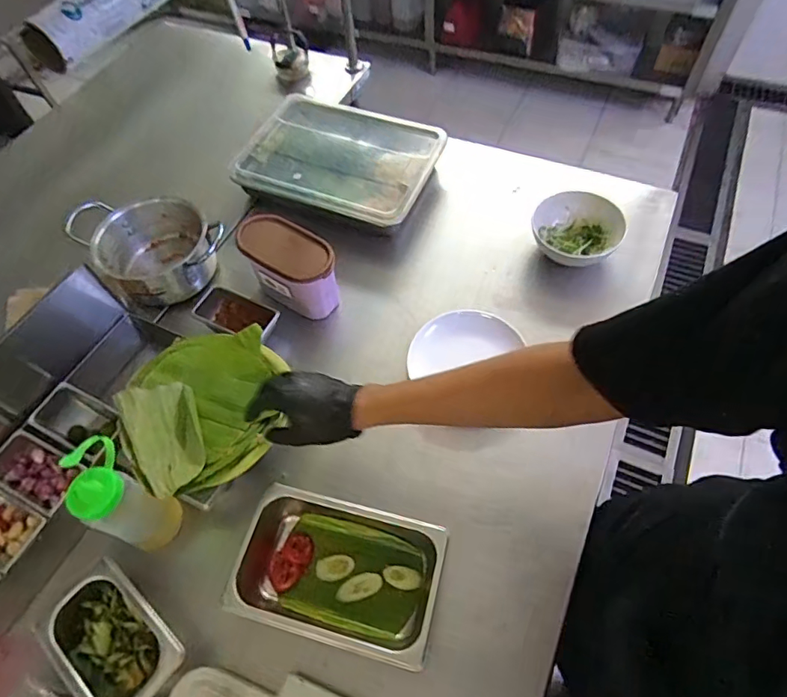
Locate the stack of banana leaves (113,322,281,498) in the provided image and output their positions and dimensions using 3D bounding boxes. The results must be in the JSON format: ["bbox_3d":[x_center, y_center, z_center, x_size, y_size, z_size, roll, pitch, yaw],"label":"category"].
[{"bbox_3d":[-0.270,0.078,0.713,0.213,0.035,0.226,-27,61,-13],"label":"stack of banana leaves"}]

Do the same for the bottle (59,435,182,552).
[{"bbox_3d":[-0.341,0.191,0.639,0.061,0.211,0.087,21,62,15],"label":"bottle"}]

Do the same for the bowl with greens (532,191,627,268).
[{"bbox_3d":[0.339,-0.215,0.927,0.159,0.077,0.141,17,61,13],"label":"bowl with greens"}]

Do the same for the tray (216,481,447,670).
[{"bbox_3d":[-0.069,0.294,0.659,0.250,0.072,0.160,12,60,10],"label":"tray"}]

